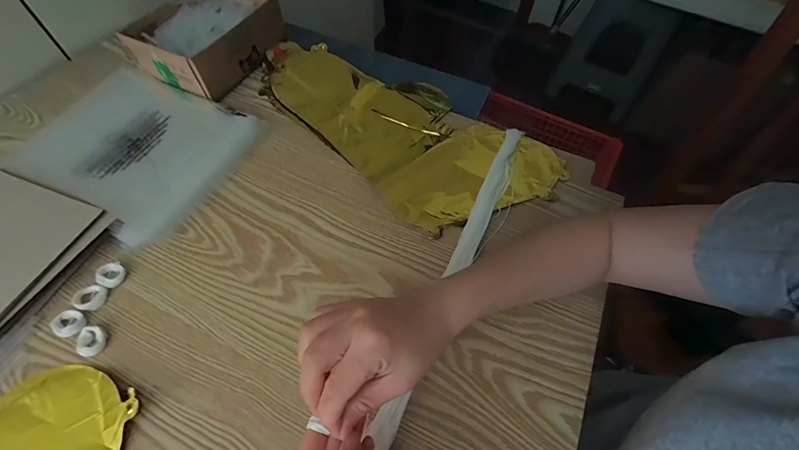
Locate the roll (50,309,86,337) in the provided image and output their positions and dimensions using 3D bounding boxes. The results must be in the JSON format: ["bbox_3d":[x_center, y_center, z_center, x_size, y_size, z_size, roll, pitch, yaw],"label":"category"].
[{"bbox_3d":[-0.308,0.092,0.336,0.028,0.006,0.023,25,60,13],"label":"roll"}]

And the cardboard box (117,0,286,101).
[{"bbox_3d":[-0.281,-0.281,0.535,0.150,0.061,0.193,26,61,13],"label":"cardboard box"}]

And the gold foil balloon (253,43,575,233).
[{"bbox_3d":[-0.005,-0.147,0.493,0.418,0.015,0.203,41,65,20],"label":"gold foil balloon"}]

